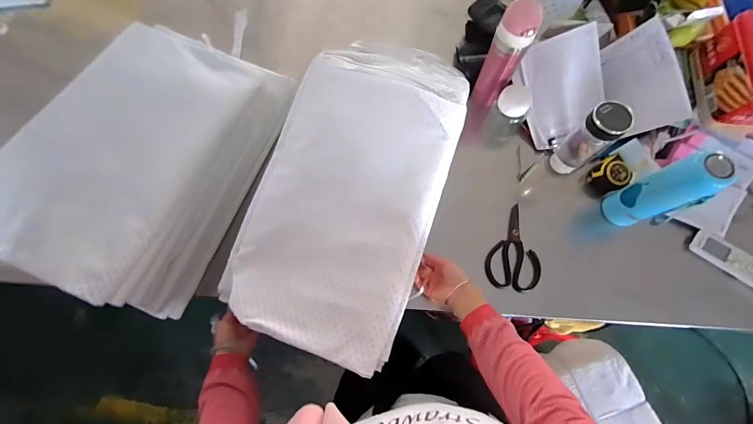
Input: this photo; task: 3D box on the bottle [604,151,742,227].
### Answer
[{"bbox_3d":[0.503,-0.033,0.569,0.057,0.207,0.072,-22,73,-5],"label":"bottle"}]

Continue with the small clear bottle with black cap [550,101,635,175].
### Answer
[{"bbox_3d":[0.397,-0.131,0.619,0.060,0.190,0.066,0,72,1],"label":"small clear bottle with black cap"}]

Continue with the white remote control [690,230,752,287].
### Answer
[{"bbox_3d":[0.699,0.098,0.616,0.157,0.026,0.052,41,77,13],"label":"white remote control"}]

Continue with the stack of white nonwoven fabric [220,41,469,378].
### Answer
[{"bbox_3d":[-0.043,-0.056,0.530,0.291,0.061,0.523,18,80,11],"label":"stack of white nonwoven fabric"}]

